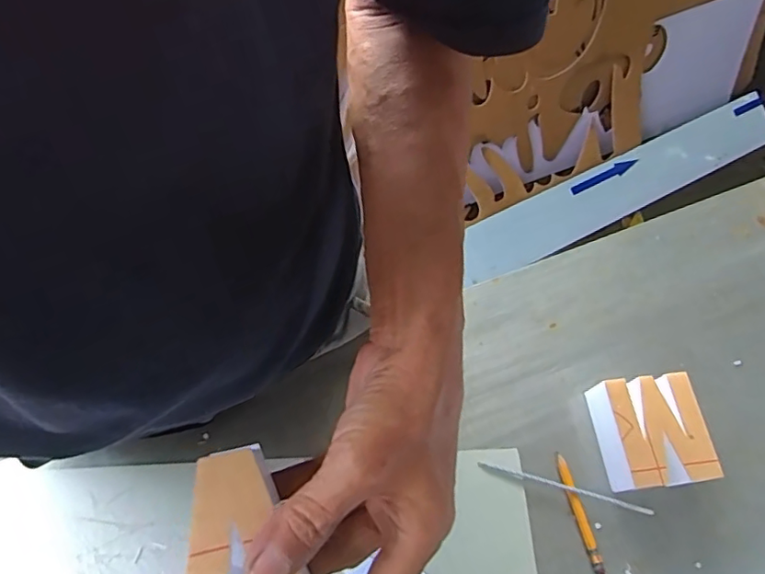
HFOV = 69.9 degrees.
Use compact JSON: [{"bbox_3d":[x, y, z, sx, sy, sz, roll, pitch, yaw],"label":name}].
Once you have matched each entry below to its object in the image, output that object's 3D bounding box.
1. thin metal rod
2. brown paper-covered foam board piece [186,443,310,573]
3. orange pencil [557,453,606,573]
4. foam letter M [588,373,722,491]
[{"bbox_3d":[0.146,0.160,0.438,0.136,0.008,0.005,16,65,4],"label":"thin metal rod"},{"bbox_3d":[-0.063,0.115,0.235,0.048,0.017,0.082,-21,68,-12],"label":"brown paper-covered foam board piece"},{"bbox_3d":[0.155,0.179,0.432,0.009,0.005,0.089,-13,67,-9],"label":"orange pencil"},{"bbox_3d":[0.215,0.119,0.446,0.076,0.047,0.082,-7,67,-6],"label":"foam letter M"}]

